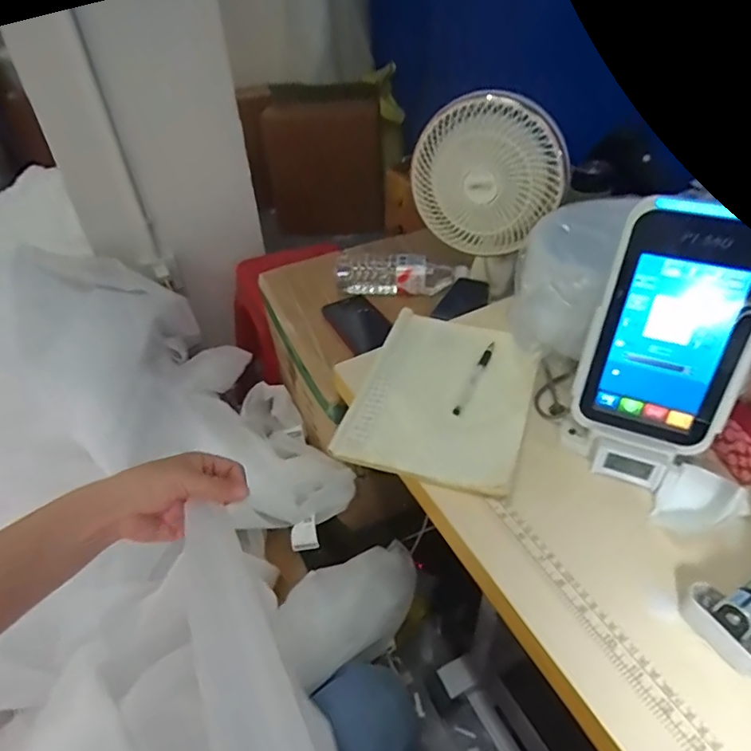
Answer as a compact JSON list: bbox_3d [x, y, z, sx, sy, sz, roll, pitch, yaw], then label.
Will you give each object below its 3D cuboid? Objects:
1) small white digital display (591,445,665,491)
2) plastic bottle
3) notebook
[{"bbox_3d":[0.243,0.090,0.494,0.059,0.026,0.006,18,8,15],"label":"small white digital display"},{"bbox_3d":[0.042,-0.179,0.873,0.214,0.054,0.056,2,42,6],"label":"plastic bottle"},{"bbox_3d":[0.082,0.016,0.596,0.188,0.017,0.253,12,43,16],"label":"notebook"}]

